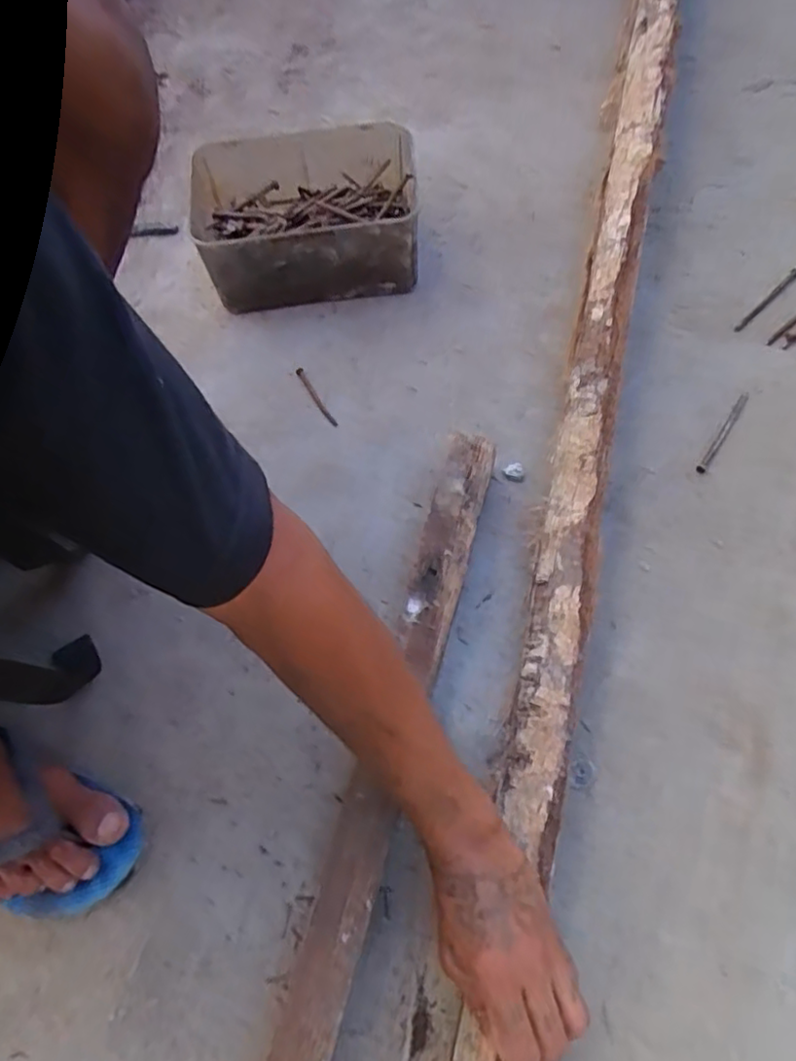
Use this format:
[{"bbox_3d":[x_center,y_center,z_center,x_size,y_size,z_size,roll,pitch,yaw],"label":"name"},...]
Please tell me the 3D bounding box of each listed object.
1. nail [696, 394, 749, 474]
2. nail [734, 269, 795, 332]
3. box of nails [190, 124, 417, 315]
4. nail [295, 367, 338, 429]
[{"bbox_3d":[0.300,-0.090,0.589,0.009,0.004,0.099,34,73,14],"label":"nail"},{"bbox_3d":[0.366,-0.228,0.634,0.100,0.007,0.008,-42,73,-14],"label":"nail"},{"bbox_3d":[-0.091,-0.317,0.649,0.207,0.090,0.146,-5,68,0],"label":"box of nails"},{"bbox_3d":[-0.079,-0.129,0.626,0.007,0.005,0.076,-30,70,-10],"label":"nail"}]

